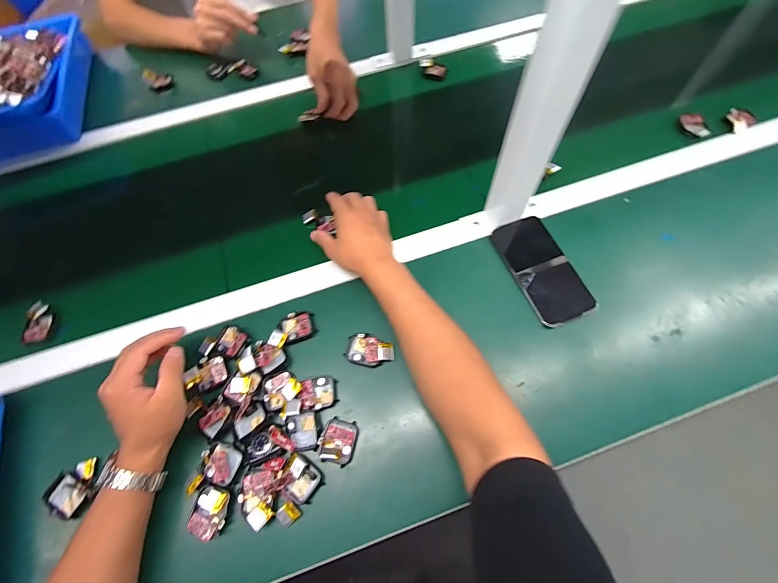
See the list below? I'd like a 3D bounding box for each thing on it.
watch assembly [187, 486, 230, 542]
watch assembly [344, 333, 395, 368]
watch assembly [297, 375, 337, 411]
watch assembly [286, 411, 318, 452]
[{"bbox_3d":[-0.192,0.235,0.365,0.038,0.008,0.047,3,65,5],"label":"watch assembly"},{"bbox_3d":[-0.023,0.075,0.433,0.059,0.014,0.036,11,66,8],"label":"watch assembly"},{"bbox_3d":[-0.086,0.124,0.416,0.042,0.015,0.038,-10,64,-2],"label":"watch assembly"},{"bbox_3d":[-0.101,0.162,0.396,0.033,0.012,0.040,-11,64,-2],"label":"watch assembly"}]

